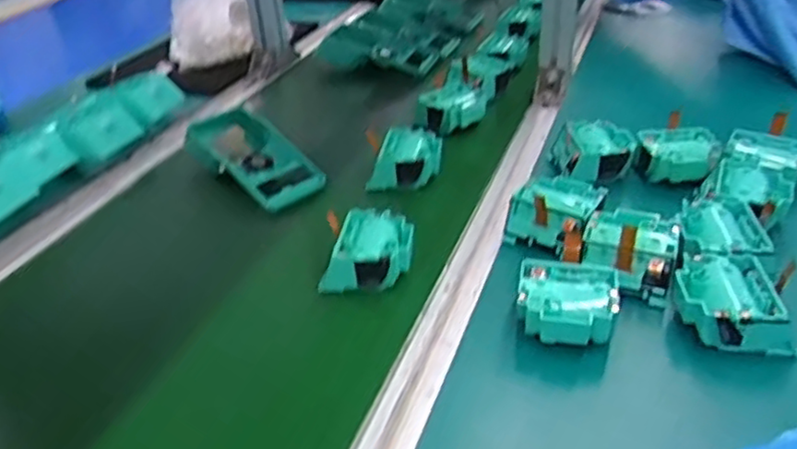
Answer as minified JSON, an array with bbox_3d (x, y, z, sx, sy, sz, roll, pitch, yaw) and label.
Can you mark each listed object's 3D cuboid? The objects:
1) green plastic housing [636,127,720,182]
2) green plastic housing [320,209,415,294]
[{"bbox_3d":[0.294,-0.073,0.703,0.077,0.039,0.067,10,35,23],"label":"green plastic housing"},{"bbox_3d":[-0.024,0.024,0.593,0.068,0.034,0.079,6,34,17],"label":"green plastic housing"}]

